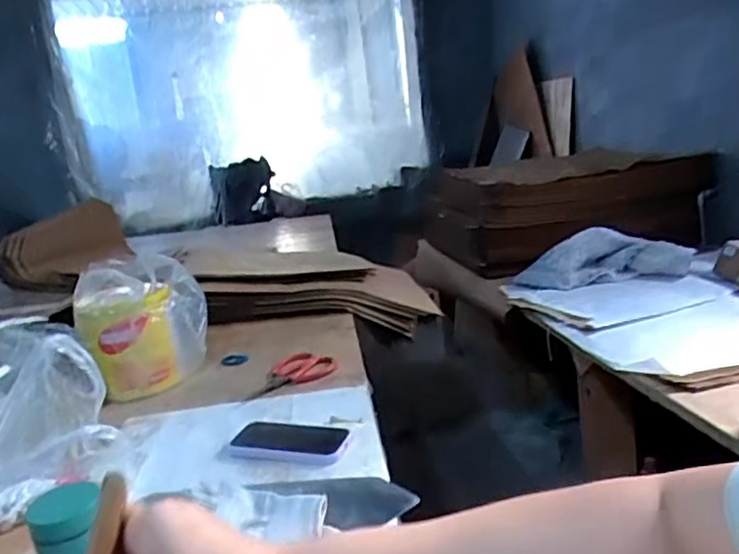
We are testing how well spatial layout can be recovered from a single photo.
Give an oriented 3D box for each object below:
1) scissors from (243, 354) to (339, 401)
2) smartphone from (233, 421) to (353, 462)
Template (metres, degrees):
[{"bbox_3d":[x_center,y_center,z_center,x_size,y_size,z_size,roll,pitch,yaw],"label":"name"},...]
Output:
[{"bbox_3d":[-0.132,0.157,1.047,0.158,0.024,0.082,-18,19,-38],"label":"scissors"},{"bbox_3d":[-0.104,0.208,0.823,0.151,0.014,0.078,-2,15,15],"label":"smartphone"}]

